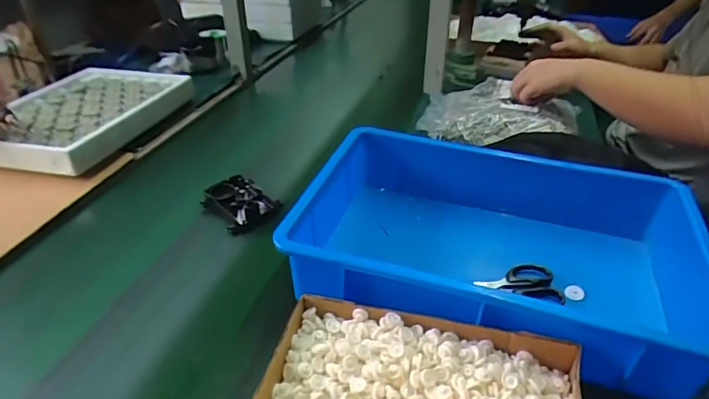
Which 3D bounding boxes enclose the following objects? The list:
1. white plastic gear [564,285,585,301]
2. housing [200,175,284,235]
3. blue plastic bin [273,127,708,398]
[{"bbox_3d":[0.252,0.108,0.546,0.020,0.007,0.024,16,38,22],"label":"white plastic gear"},{"bbox_3d":[-0.163,0.005,0.675,0.096,0.036,0.078,29,44,35],"label":"housing"},{"bbox_3d":[0.150,0.049,0.550,0.416,0.102,0.281,9,35,13],"label":"blue plastic bin"}]

